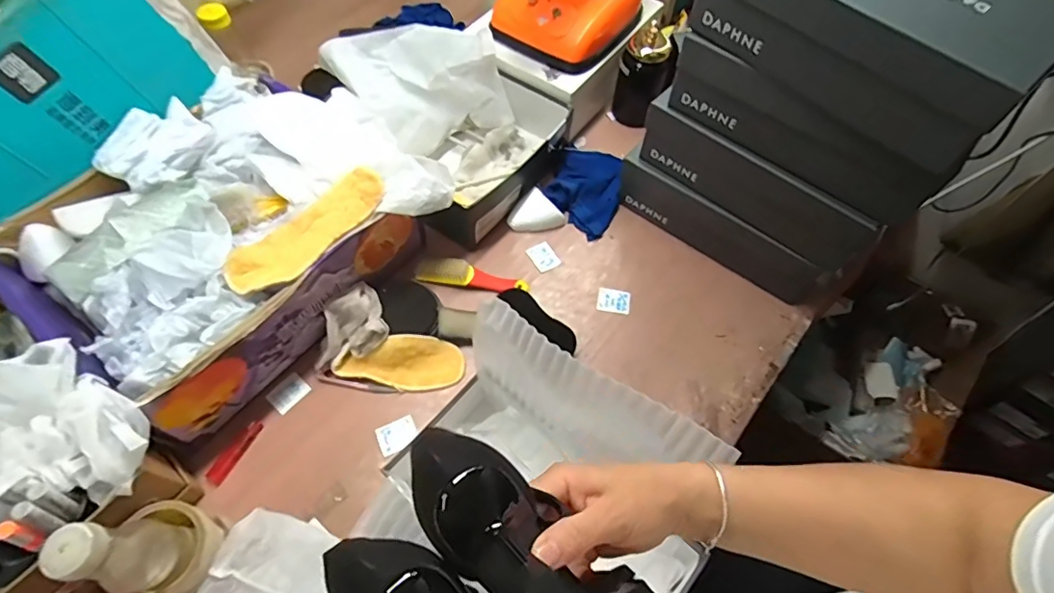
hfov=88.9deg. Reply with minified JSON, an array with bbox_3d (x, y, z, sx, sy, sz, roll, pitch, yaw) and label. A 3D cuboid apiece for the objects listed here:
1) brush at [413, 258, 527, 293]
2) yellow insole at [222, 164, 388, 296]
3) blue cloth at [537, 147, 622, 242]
[{"bbox_3d":[-0.076,-0.028,0.752,0.153,0.027,0.033,6,60,1],"label":"brush"},{"bbox_3d":[-0.244,-0.075,0.610,0.062,0.018,0.199,41,66,19],"label":"yellow insole"},{"bbox_3d":[0.093,-0.173,0.832,0.120,0.037,0.148,28,63,13],"label":"blue cloth"}]

